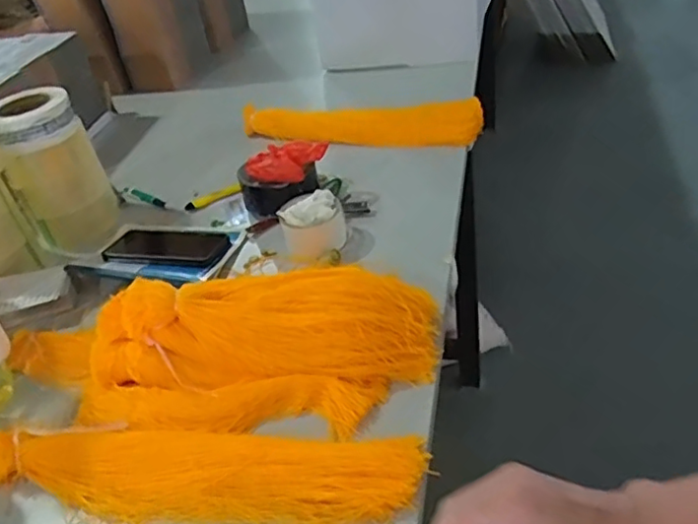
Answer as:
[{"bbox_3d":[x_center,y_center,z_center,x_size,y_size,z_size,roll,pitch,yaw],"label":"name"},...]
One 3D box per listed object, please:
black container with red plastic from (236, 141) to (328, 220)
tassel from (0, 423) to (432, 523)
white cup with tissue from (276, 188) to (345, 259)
[{"bbox_3d":[-0.100,-0.116,0.908,0.104,0.095,0.117,13,43,27],"label":"black container with red plastic"},{"bbox_3d":[-0.144,0.194,0.575,0.416,0.029,0.095,-1,38,13],"label":"tassel"},{"bbox_3d":[-0.050,-0.051,0.836,0.085,0.065,0.072,-16,38,-7],"label":"white cup with tissue"}]

